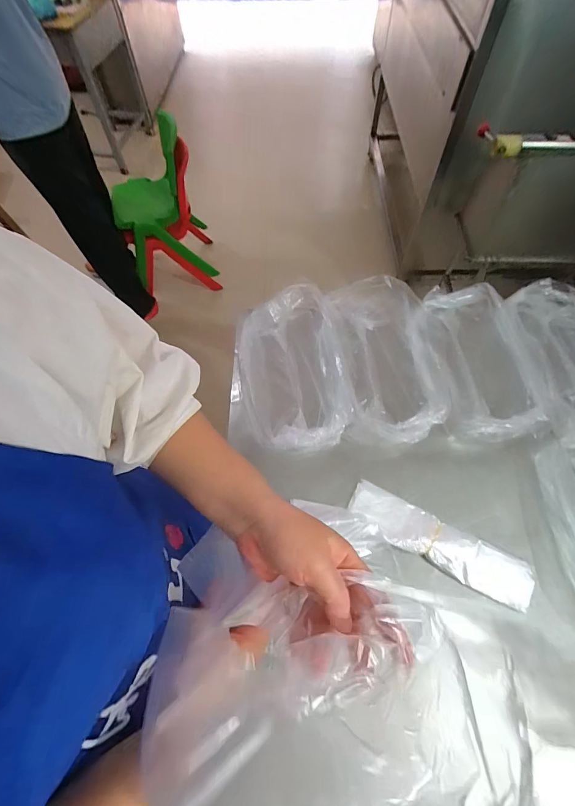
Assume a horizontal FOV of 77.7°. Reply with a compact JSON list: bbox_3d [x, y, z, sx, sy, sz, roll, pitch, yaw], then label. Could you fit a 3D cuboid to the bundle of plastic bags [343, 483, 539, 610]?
[{"bbox_3d":[0.250,0.234,0.599,0.302,0.015,0.079,25,66,13],"label":"bundle of plastic bags"}]

